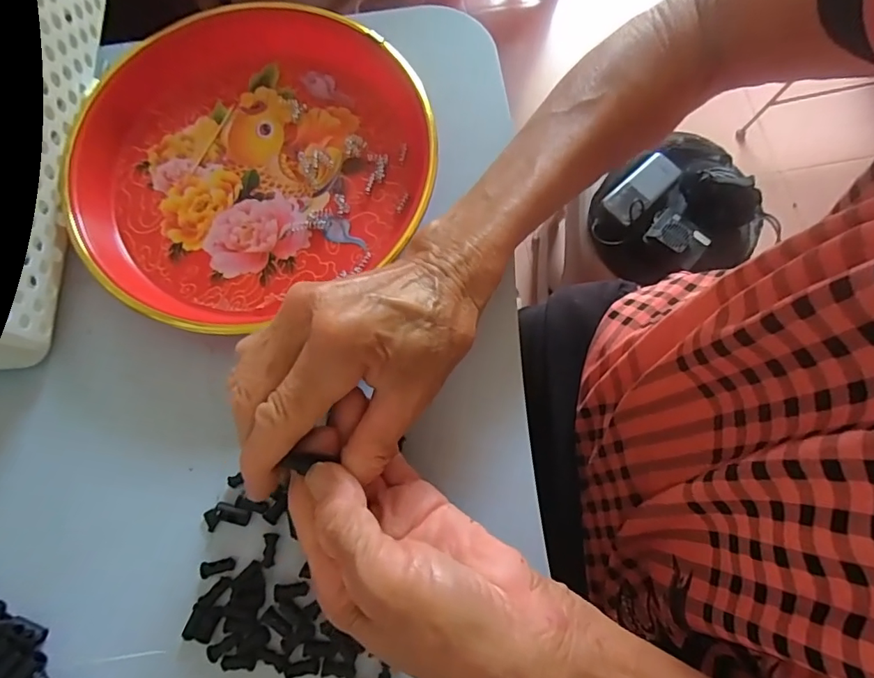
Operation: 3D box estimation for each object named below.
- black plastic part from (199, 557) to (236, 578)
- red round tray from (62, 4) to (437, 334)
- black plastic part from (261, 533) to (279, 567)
[{"bbox_3d":[-0.114,0.119,0.257,0.017,0.004,0.007,-10,74,-2],"label":"black plastic part"},{"bbox_3d":[-0.117,-0.115,0.310,0.217,0.029,0.197,-33,76,-8],"label":"red round tray"},{"bbox_3d":[-0.088,0.111,0.261,0.006,0.004,0.017,2,74,2],"label":"black plastic part"}]

